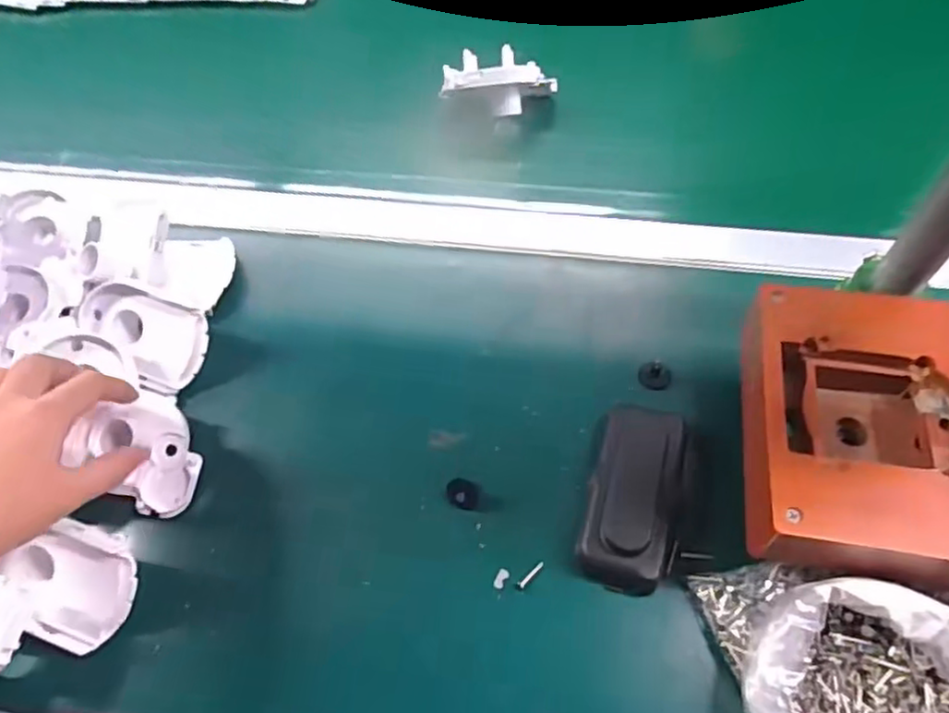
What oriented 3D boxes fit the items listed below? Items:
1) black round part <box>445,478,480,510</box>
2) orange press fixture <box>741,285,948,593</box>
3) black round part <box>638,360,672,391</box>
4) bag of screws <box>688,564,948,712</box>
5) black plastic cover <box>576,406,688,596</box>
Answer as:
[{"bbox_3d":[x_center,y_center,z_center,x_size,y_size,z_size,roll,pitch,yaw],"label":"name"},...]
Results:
[{"bbox_3d":[-0.007,0.082,0.384,0.019,0.012,0.016,17,61,14],"label":"black round part"},{"bbox_3d":[0.229,0.048,0.358,0.161,0.071,0.155,7,59,8],"label":"orange press fixture"},{"bbox_3d":[0.122,0.012,0.433,0.019,0.007,0.021,-19,59,-8],"label":"black round part"},{"bbox_3d":[0.191,0.151,0.306,0.147,0.041,0.092,6,59,8],"label":"bag of screws"},{"bbox_3d":[0.093,0.081,0.373,0.052,0.024,0.104,11,60,10],"label":"black plastic cover"}]

